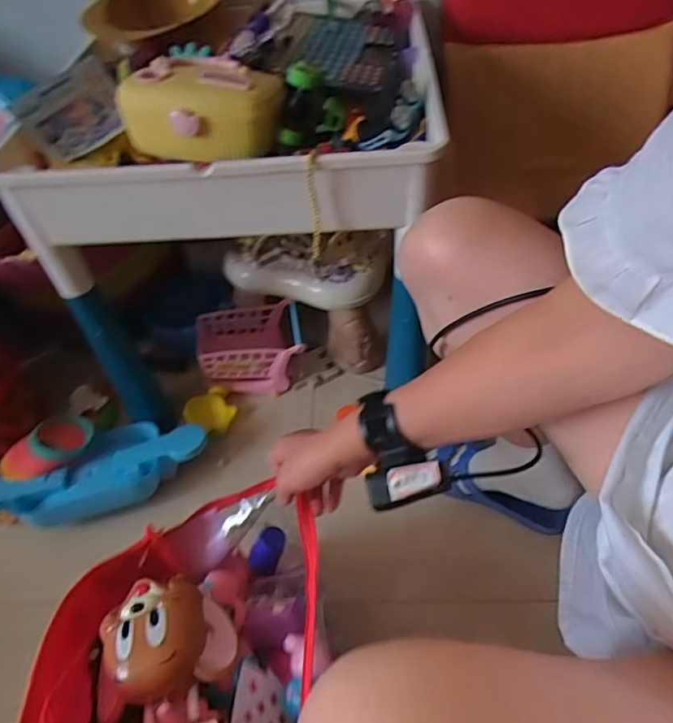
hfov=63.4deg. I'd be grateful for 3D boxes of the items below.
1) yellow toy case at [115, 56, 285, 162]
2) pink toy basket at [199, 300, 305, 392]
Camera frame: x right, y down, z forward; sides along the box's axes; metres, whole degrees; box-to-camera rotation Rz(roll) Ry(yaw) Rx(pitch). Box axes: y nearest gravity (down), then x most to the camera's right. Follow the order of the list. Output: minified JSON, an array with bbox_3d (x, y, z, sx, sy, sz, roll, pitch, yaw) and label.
[{"bbox_3d":[-0.158,-0.302,0.655,0.187,0.083,0.119,-3,49,3],"label":"yellow toy case"},{"bbox_3d":[-0.149,-0.021,0.965,0.179,0.114,0.115,-6,49,0],"label":"pink toy basket"}]

